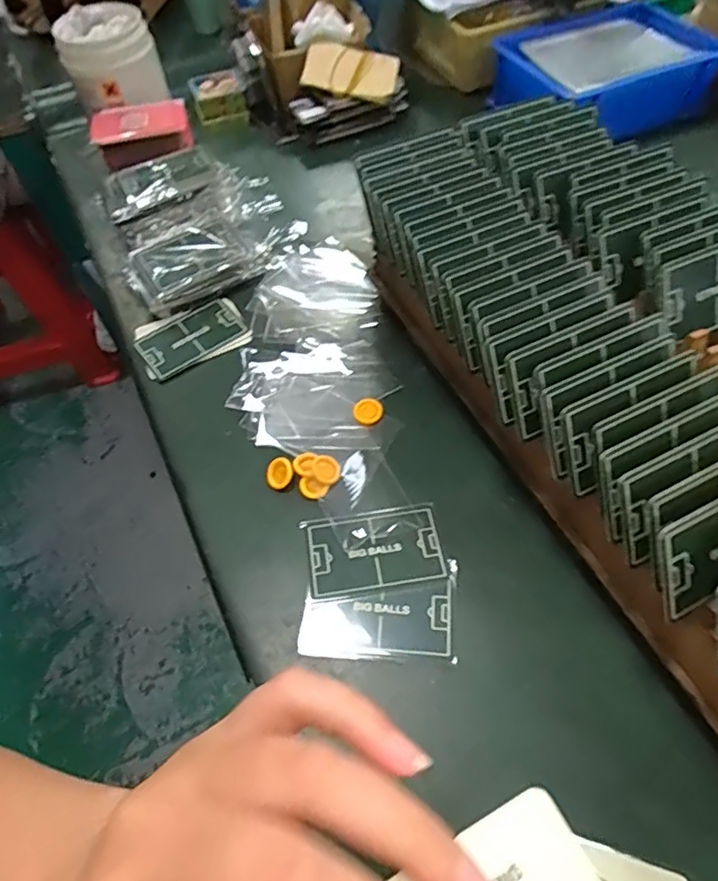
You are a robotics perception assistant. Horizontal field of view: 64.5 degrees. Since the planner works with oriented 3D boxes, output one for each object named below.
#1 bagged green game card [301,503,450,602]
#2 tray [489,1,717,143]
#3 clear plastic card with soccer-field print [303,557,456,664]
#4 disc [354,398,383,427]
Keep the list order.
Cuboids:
[{"bbox_3d":[0.010,0.068,0.354,0.084,0.004,0.053,-9,56,-1],"label":"bagged green game card"},{"bbox_3d":[0.259,-0.387,0.600,0.201,0.060,0.157,-25,58,-11],"label":"tray"},{"bbox_3d":[0.012,0.101,0.333,0.089,0.004,0.052,0,57,5],"label":"clear plastic card with soccer-field print"},{"bbox_3d":[0.006,-0.021,0.413,0.021,0.006,0.021,-2,57,3],"label":"disc"}]

